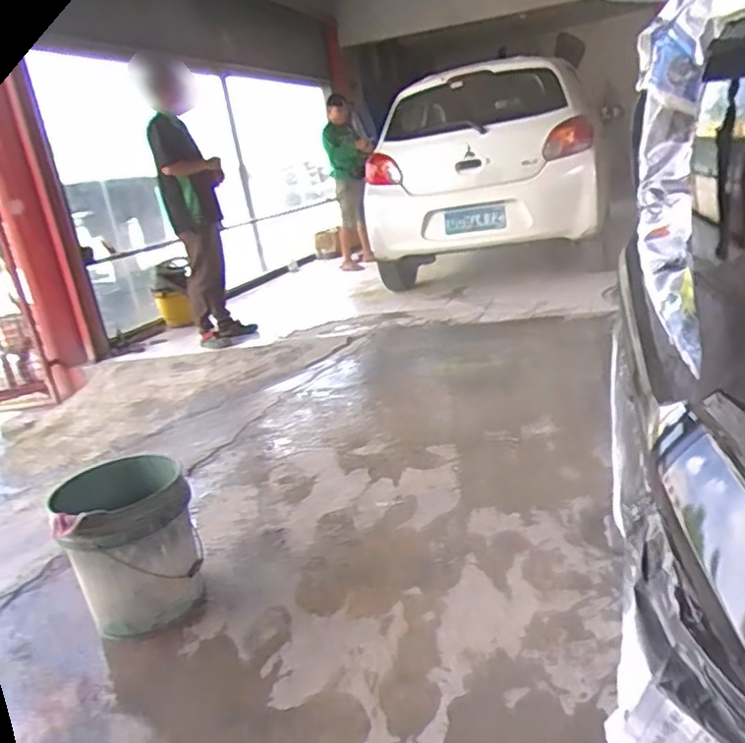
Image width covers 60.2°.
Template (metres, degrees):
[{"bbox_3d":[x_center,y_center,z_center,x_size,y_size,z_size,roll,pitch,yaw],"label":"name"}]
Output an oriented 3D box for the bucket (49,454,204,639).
[{"bbox_3d":[-0.532,0.378,1.442,0.259,0.312,0.254,-16,18,-20],"label":"bucket"}]

